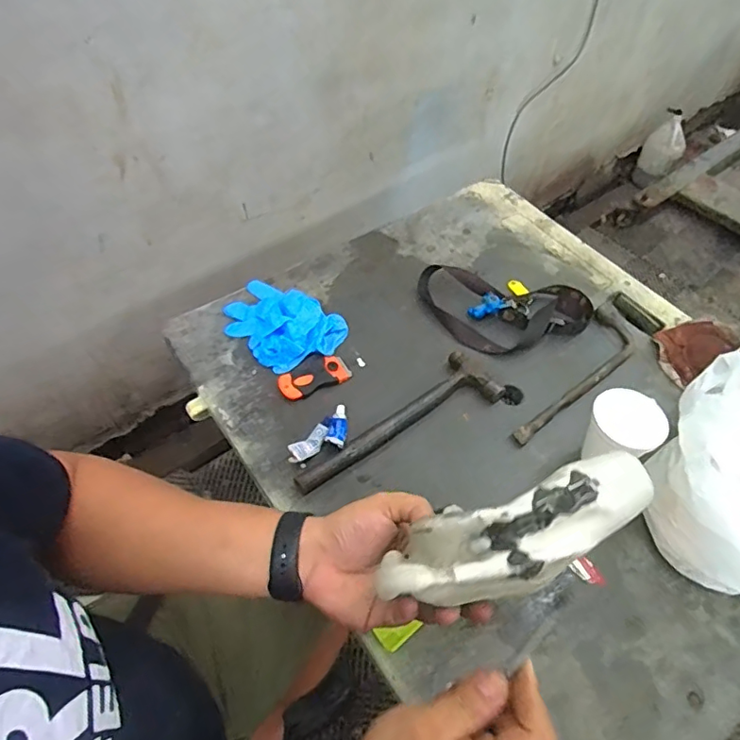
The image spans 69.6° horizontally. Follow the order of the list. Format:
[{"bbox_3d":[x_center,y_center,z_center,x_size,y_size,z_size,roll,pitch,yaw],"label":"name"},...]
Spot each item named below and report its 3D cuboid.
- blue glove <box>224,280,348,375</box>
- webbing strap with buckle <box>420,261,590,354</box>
[{"bbox_3d":[-0.134,-0.074,0.762,0.176,0.030,0.122,35,59,20],"label":"blue glove"},{"bbox_3d":[0.203,-0.089,0.795,0.250,0.024,0.156,4,54,-1],"label":"webbing strap with buckle"}]

